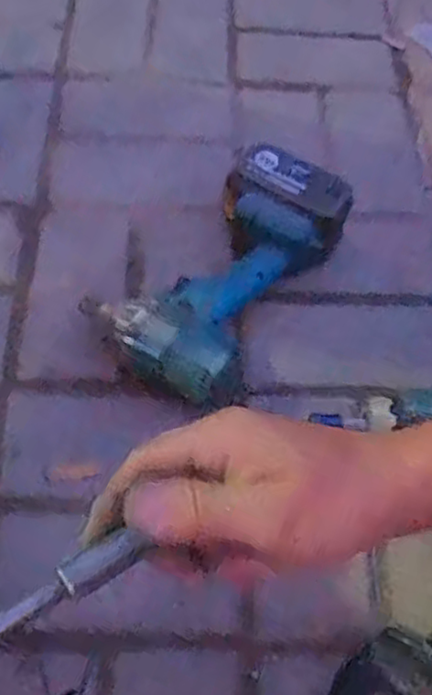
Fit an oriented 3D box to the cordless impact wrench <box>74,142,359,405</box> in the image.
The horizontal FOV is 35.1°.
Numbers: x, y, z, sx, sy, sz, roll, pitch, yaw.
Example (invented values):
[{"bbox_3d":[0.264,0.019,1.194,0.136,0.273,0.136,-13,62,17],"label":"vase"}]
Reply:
[{"bbox_3d":[0.003,-0.072,0.612,0.150,0.073,0.248,29,62,13],"label":"cordless impact wrench"}]

